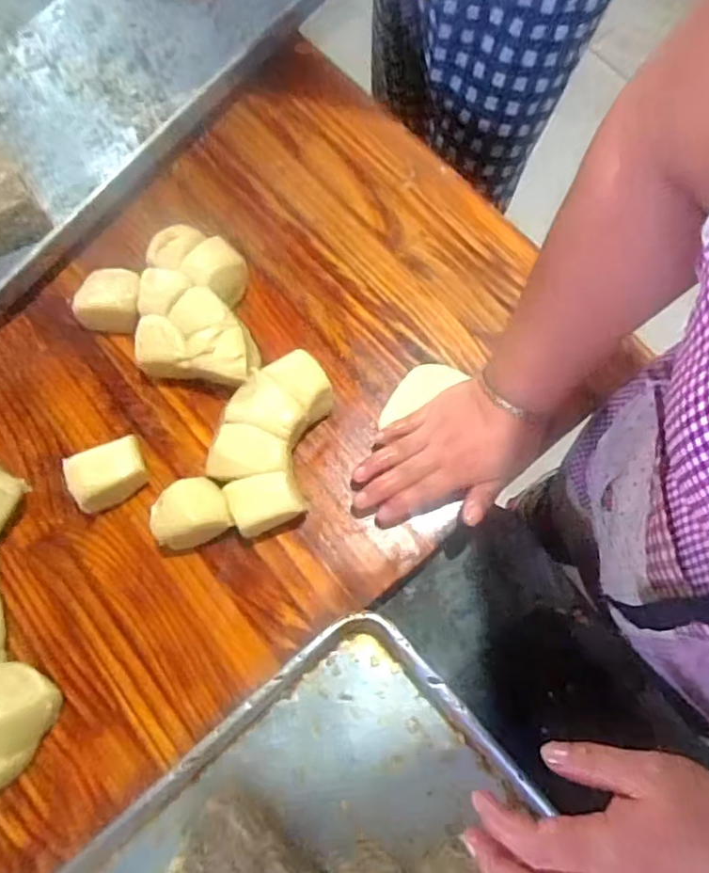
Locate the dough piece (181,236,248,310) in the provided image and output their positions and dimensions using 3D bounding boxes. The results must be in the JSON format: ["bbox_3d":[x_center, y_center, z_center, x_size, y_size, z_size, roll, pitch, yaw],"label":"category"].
[{"bbox_3d":[-0.133,-0.160,0.571,0.060,0.039,0.056,33,76,11],"label":"dough piece"}]

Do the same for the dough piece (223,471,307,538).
[{"bbox_3d":[-0.078,0.057,0.506,0.060,0.043,0.048,-23,73,-5],"label":"dough piece"}]

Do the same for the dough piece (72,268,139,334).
[{"bbox_3d":[-0.242,-0.135,0.577,0.066,0.041,0.055,7,73,4],"label":"dough piece"}]

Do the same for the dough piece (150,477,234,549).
[{"bbox_3d":[-0.141,0.068,0.502,0.066,0.052,0.046,-21,73,-4],"label":"dough piece"}]

